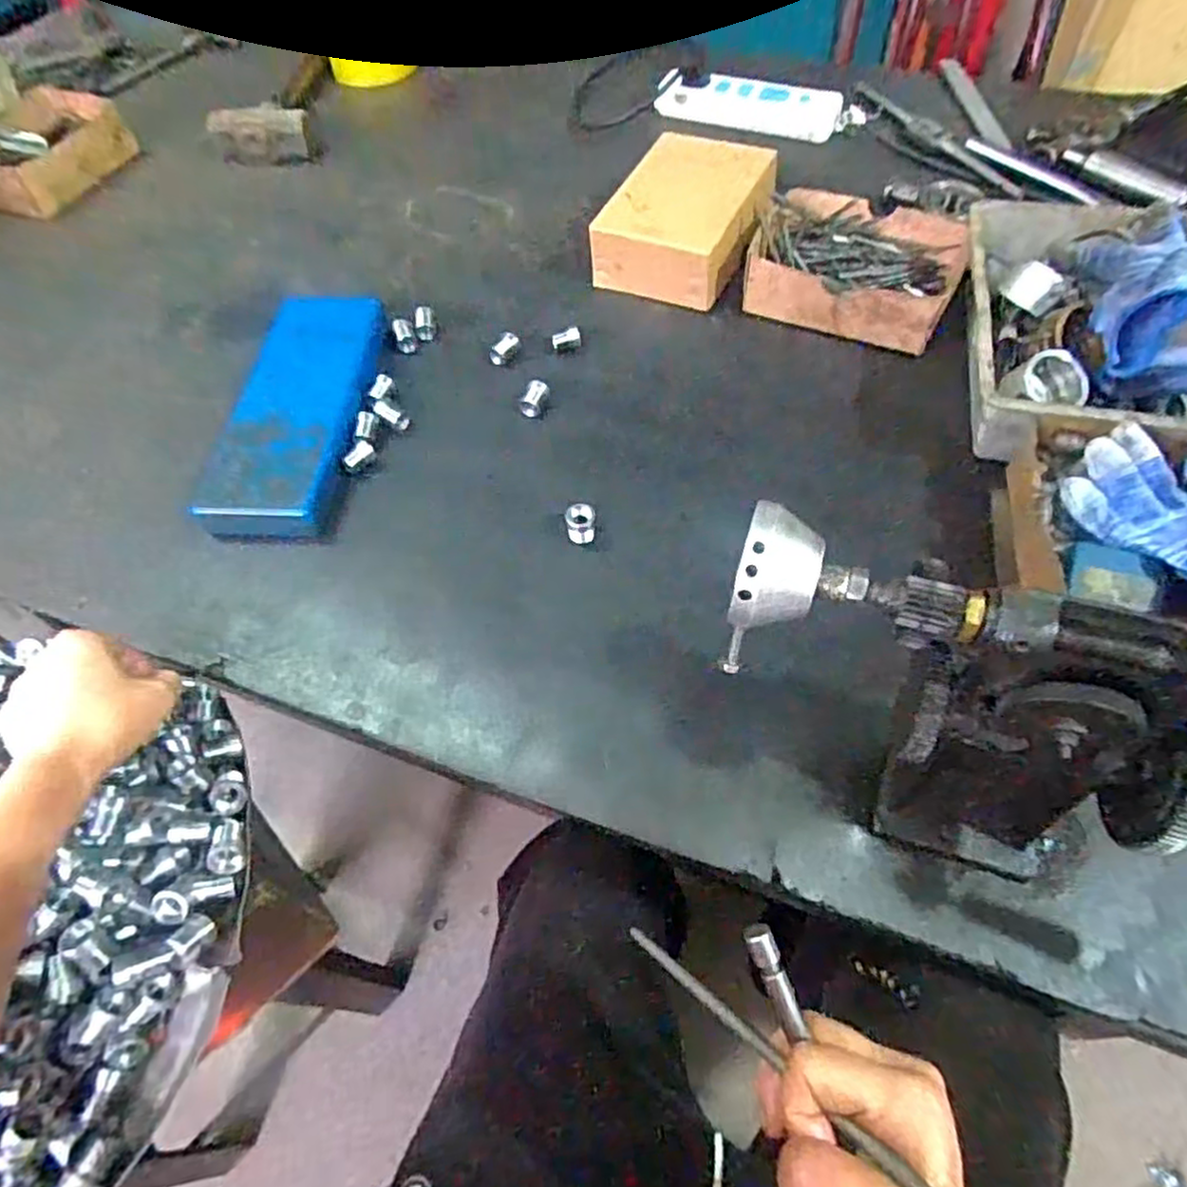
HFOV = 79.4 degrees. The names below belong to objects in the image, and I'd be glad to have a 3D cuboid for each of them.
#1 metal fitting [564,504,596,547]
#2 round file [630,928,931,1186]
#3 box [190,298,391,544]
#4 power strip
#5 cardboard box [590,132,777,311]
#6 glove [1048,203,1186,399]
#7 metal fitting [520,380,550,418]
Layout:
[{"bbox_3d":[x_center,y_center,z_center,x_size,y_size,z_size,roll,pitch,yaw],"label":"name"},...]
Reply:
[{"bbox_3d":[-0.009,-0.048,0.504,0.020,0.027,0.017,-5,57,0],"label":"metal fitting"},{"bbox_3d":[0.088,0.198,0.278,0.007,0.011,0.230,-41,31,-21],"label":"round file"},{"bbox_3d":[-0.232,-0.150,0.573,0.097,0.028,0.258,-1,57,2],"label":"box"},{"bbox_3d":[0.172,-0.547,0.801,0.206,0.037,0.045,16,59,13],"label":"power strip"},{"bbox_3d":[0.085,-0.340,0.660,0.128,0.073,0.161,25,62,18],"label":"cardboard box"},{"bbox_3d":[0.394,-0.216,0.519,0.109,0.078,0.158,21,61,16],"label":"glove"},{"bbox_3d":[-0.047,-0.157,0.580,0.017,0.017,0.027,16,59,13],"label":"metal fitting"}]

